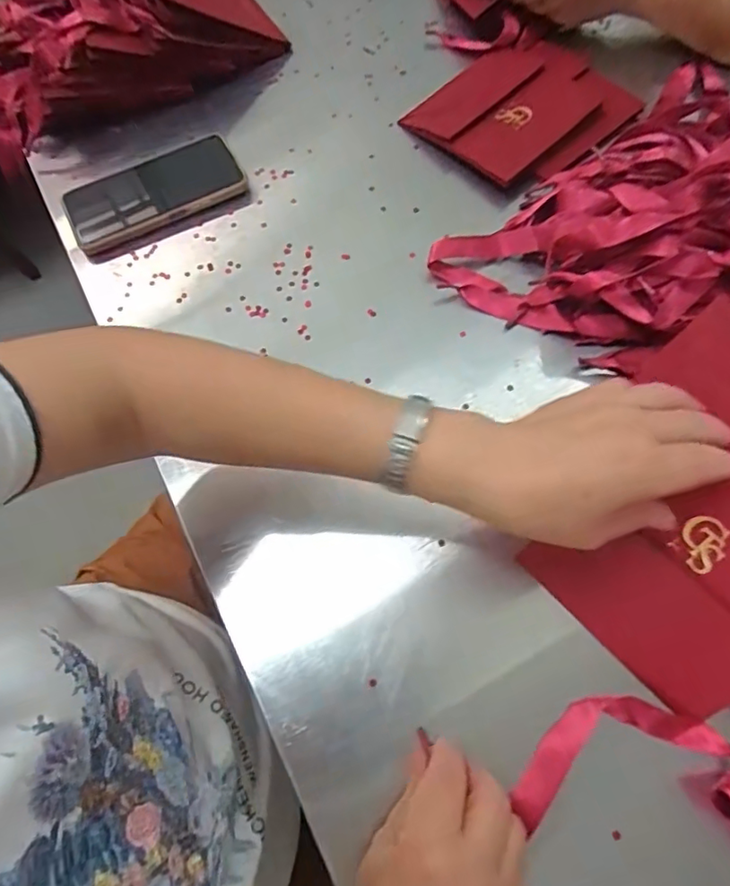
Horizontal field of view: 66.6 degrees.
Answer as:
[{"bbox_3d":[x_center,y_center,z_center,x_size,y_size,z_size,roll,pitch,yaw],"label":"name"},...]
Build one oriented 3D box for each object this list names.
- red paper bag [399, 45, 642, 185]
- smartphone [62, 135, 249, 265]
[{"bbox_3d":[0.151,-0.324,0.538,0.182,0.020,0.160,-41,72,-14],"label":"red paper bag"},{"bbox_3d":[-0.196,-0.231,0.517,0.160,0.018,0.084,-27,69,-9],"label":"smartphone"}]

